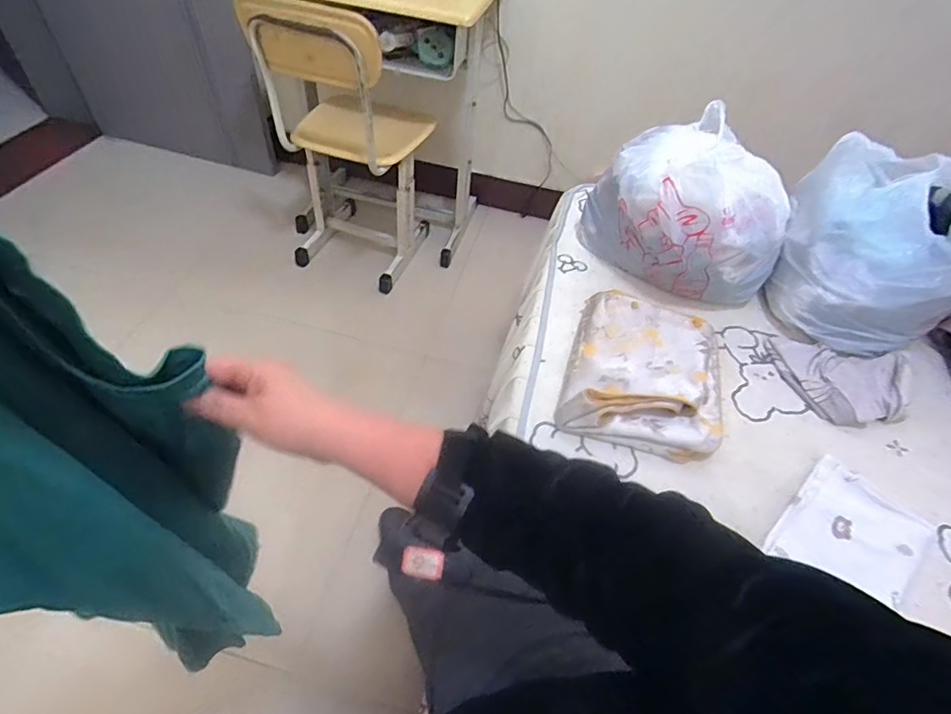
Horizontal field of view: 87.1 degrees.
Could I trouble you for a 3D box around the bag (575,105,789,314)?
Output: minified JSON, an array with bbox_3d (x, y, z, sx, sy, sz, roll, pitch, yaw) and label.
[{"bbox_3d":[0.389,-0.260,0.916,0.266,0.241,0.293,-12,52,-16],"label":"bag"}]

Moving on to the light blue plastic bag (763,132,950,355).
[{"bbox_3d":[0.723,-0.207,0.877,0.361,0.252,0.308,-29,59,-27],"label":"light blue plastic bag"}]

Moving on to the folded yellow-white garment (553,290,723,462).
[{"bbox_3d":[0.269,0.020,0.786,0.235,0.051,0.269,17,50,8],"label":"folded yellow-white garment"}]

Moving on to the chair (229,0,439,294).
[{"bbox_3d":[-0.318,-0.598,1.398,0.364,0.713,0.389,25,52,14],"label":"chair"}]

